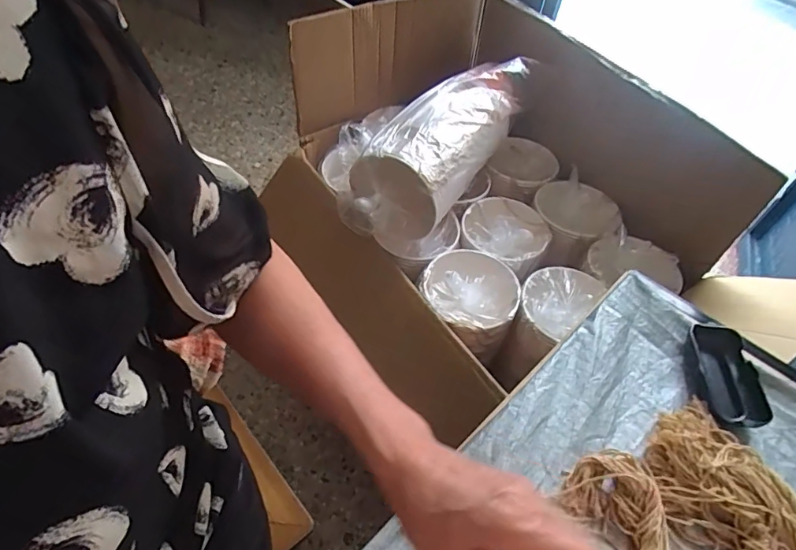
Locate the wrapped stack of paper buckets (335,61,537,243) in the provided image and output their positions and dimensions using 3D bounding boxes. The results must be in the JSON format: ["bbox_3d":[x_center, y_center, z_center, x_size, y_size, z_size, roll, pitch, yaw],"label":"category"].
[{"bbox_3d":[0.075,-0.228,0.871,0.155,0.154,0.424,30,54,17],"label":"wrapped stack of paper buckets"}]

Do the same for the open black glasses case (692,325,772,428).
[{"bbox_3d":[0.338,0.102,0.506,0.054,0.028,0.118,15,51,6],"label":"open black glasses case"}]

